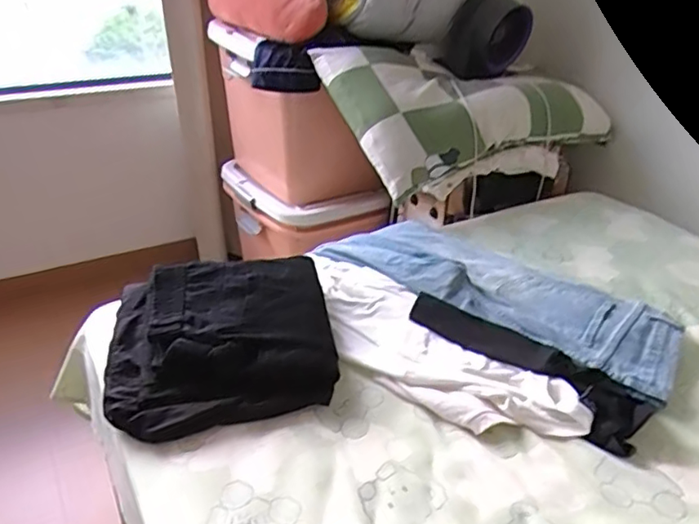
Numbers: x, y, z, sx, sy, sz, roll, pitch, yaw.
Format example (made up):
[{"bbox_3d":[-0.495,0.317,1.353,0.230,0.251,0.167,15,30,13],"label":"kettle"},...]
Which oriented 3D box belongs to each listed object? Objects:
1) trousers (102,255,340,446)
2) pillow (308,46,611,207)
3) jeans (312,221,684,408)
[{"bbox_3d":[-0.178,0.102,0.826,0.294,0.088,0.292,-5,30,-12],"label":"trousers"},{"bbox_3d":[0.284,-0.410,1.458,0.643,0.140,0.446,-17,62,-23],"label":"pillow"},{"bbox_3d":[0.239,0.038,1.005,0.245,0.065,0.605,-24,38,-38],"label":"jeans"}]

